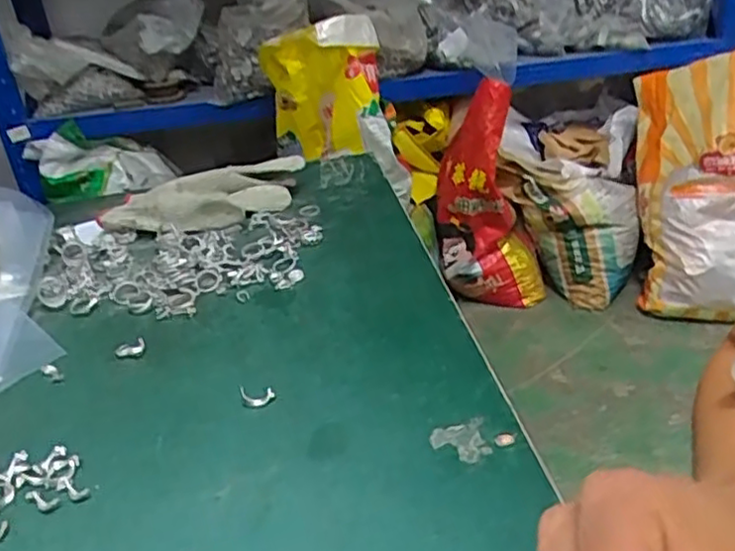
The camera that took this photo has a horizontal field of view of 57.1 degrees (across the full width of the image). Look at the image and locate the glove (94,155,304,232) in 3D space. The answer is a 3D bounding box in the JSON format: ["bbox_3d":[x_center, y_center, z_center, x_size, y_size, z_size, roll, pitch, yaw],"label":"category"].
[{"bbox_3d":[-0.155,-0.075,0.650,0.193,0.042,0.062,-13,31,-13],"label":"glove"}]

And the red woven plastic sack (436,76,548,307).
[{"bbox_3d":[0.330,-0.182,1.790,0.290,0.584,0.169,1,31,10],"label":"red woven plastic sack"}]

